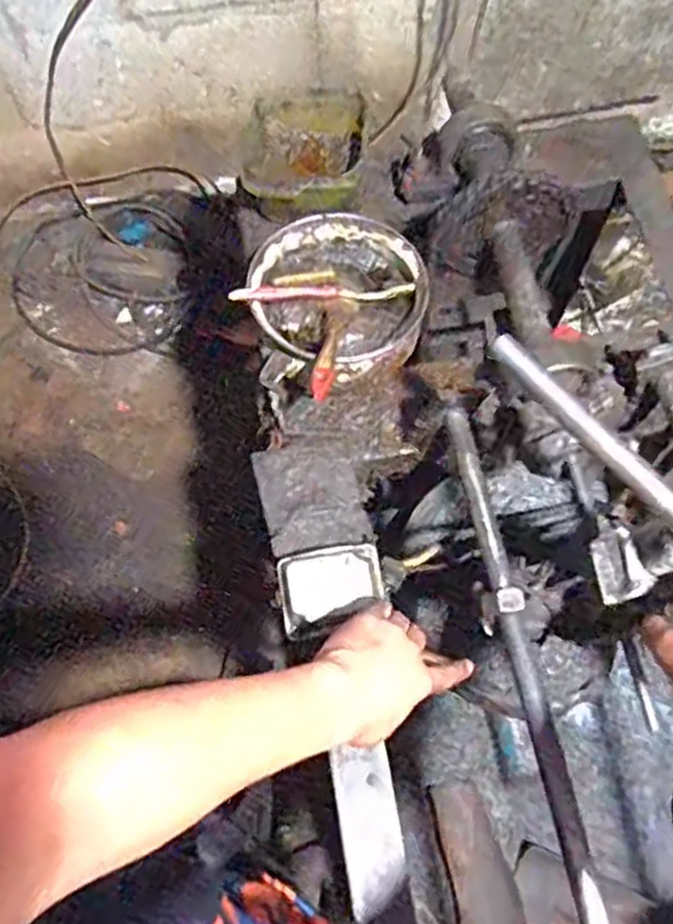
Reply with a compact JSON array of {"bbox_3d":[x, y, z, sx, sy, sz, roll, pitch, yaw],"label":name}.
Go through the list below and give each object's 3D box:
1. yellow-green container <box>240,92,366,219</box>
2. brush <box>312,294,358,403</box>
[{"bbox_3d":[-0.037,-0.337,0.836,0.133,0.071,0.146,1,67,1],"label":"yellow-green container"},{"bbox_3d":[-0.005,-0.109,0.691,0.026,0.019,0.136,8,49,5],"label":"brush"}]

